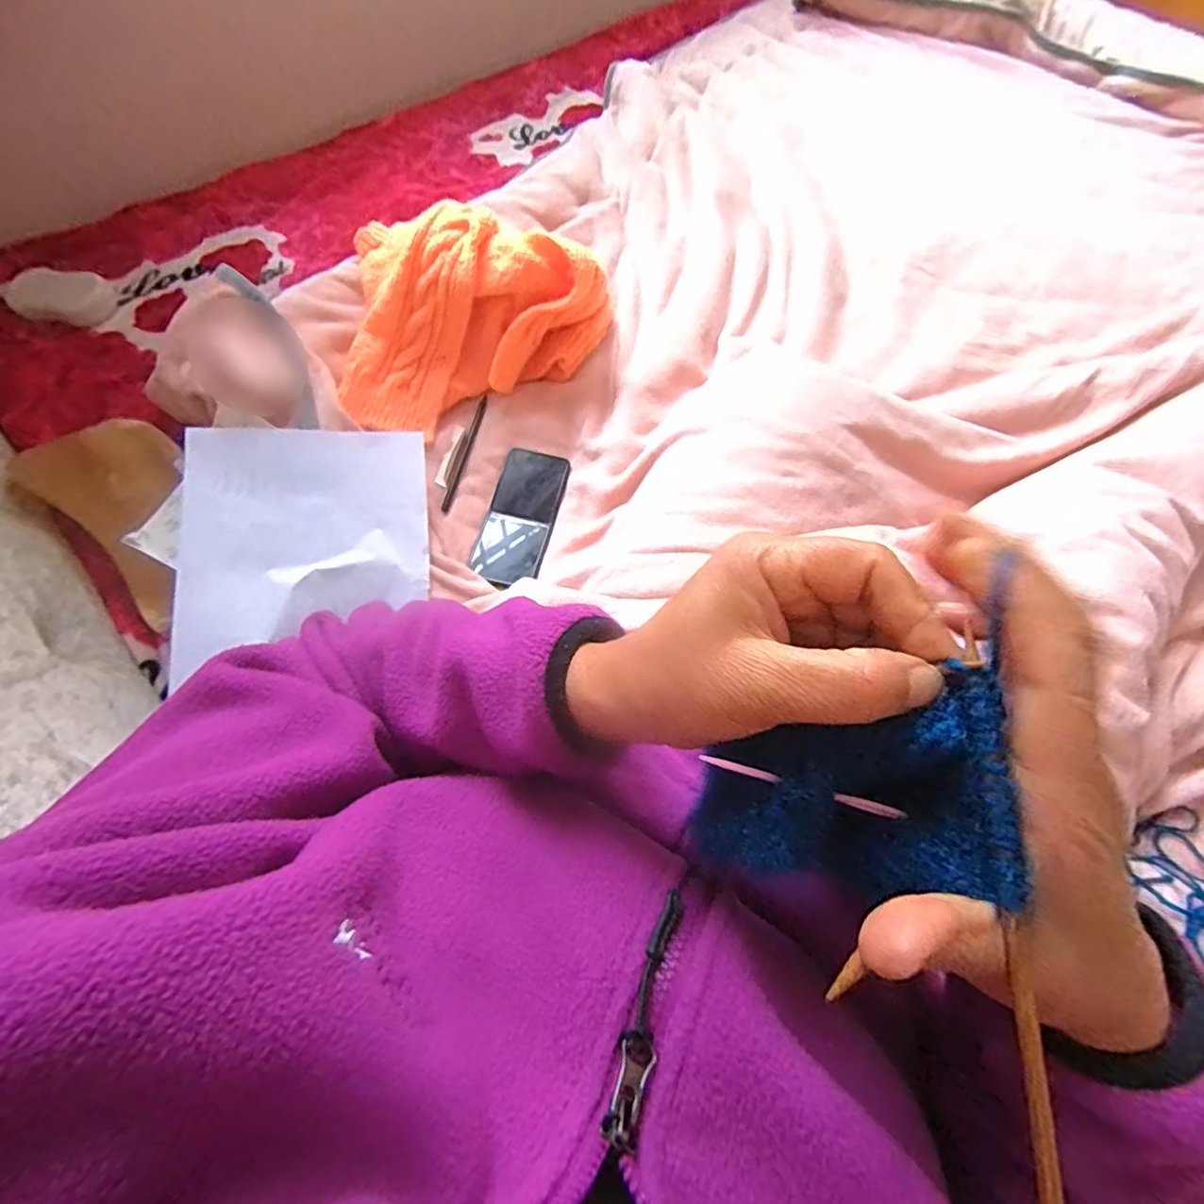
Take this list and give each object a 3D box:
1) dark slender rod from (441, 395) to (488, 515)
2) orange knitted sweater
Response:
[{"bbox_3d":[-0.153,-0.168,0.649,0.009,0.009,0.155,12,72,5],"label":"dark slender rod"},{"bbox_3d":[-0.138,-0.333,0.646,0.290,0.142,0.265,-5,66,-6],"label":"orange knitted sweater"}]

